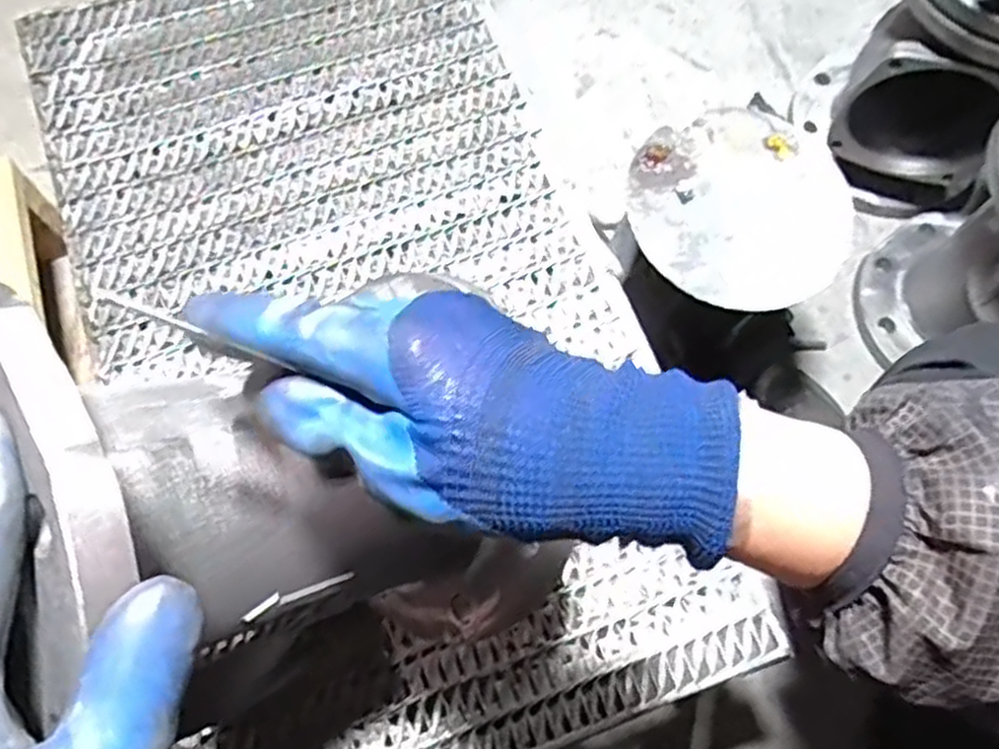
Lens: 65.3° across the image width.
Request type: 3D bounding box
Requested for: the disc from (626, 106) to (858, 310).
[{"bbox_3d":[0.178,-0.124,0.581,0.159,0.022,0.155,0,71,-1],"label":"disc"}]

